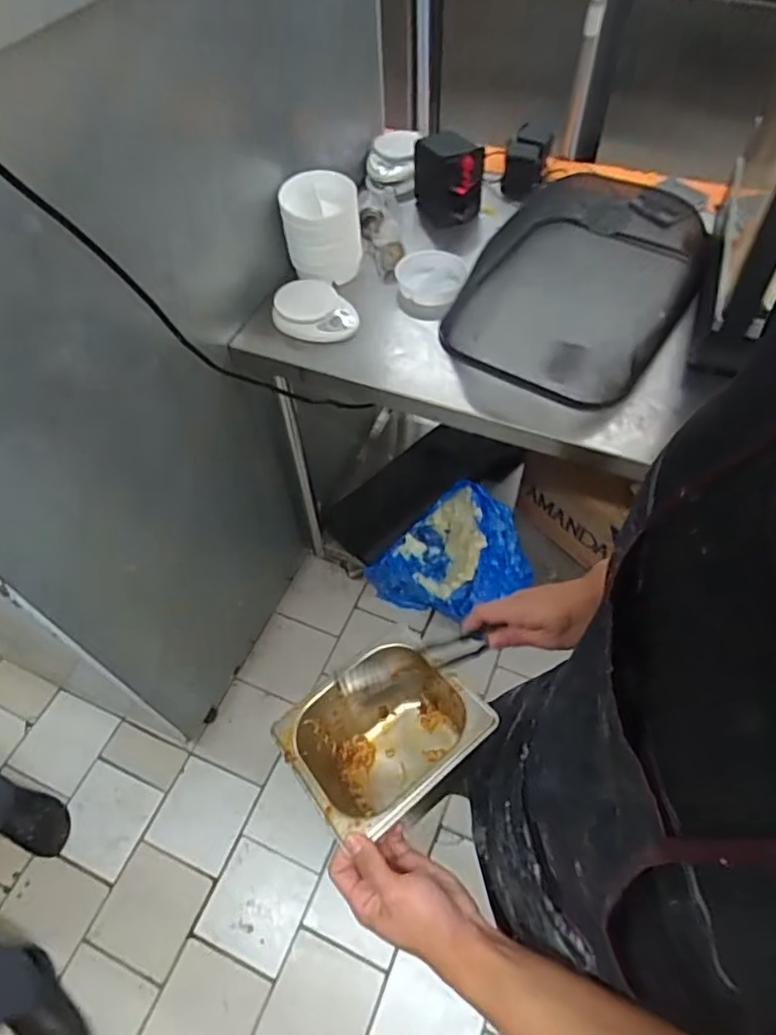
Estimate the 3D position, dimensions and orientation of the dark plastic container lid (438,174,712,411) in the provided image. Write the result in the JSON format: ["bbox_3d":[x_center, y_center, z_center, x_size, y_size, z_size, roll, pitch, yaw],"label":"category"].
[{"bbox_3d":[0.348,-0.425,1.079,0.341,0.103,0.550,25,61,17],"label":"dark plastic container lid"}]

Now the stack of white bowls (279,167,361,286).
[{"bbox_3d":[-0.115,-0.510,1.075,0.133,0.136,0.118,-12,57,-6],"label":"stack of white bowls"}]

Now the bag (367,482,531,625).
[{"bbox_3d":[0.175,0.122,1.558,0.312,0.278,0.301,-39,64,-21],"label":"bag"}]

